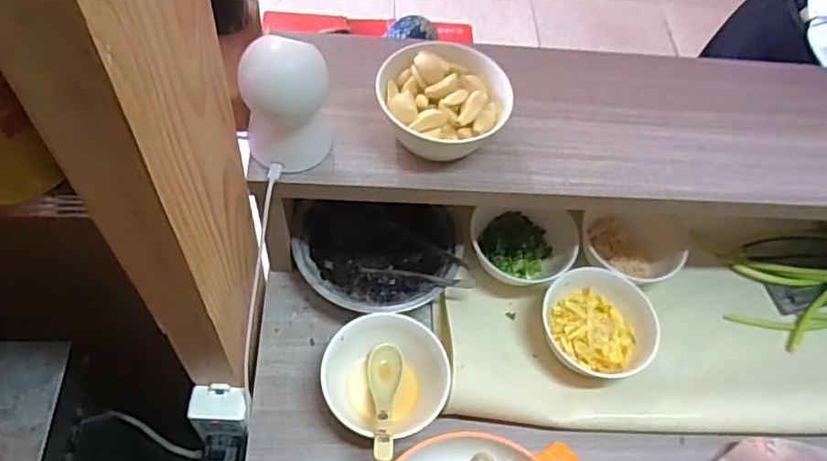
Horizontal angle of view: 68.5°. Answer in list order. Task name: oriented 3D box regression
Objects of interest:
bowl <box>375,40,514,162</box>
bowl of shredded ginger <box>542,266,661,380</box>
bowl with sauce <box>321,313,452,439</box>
[{"bbox_3d":[0.028,-0.119,0.576,0.117,0.062,0.111,-1,57,2],"label":"bowl"},{"bbox_3d":[0.197,0.104,0.662,0.114,0.067,0.110,-1,57,2],"label":"bowl of shredded ginger"},{"bbox_3d":[-0.025,0.148,0.600,0.117,0.058,0.115,-1,57,2],"label":"bowl with sauce"}]

